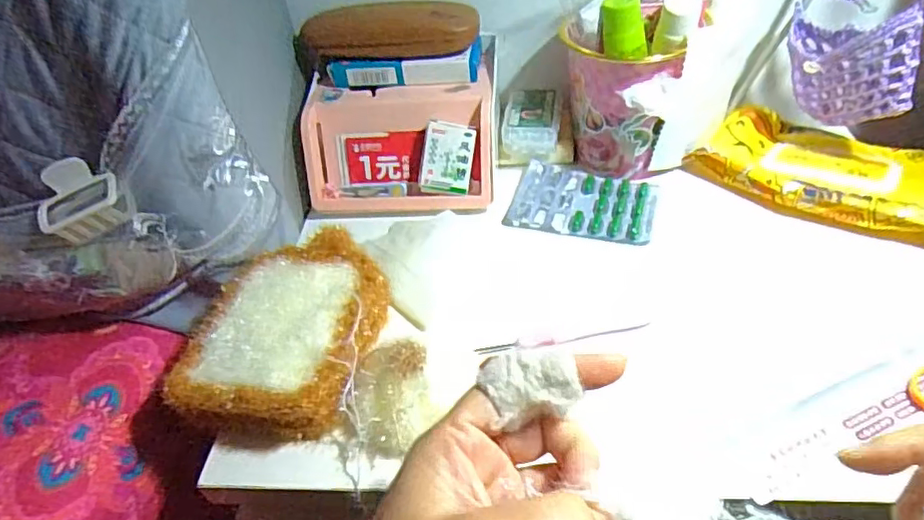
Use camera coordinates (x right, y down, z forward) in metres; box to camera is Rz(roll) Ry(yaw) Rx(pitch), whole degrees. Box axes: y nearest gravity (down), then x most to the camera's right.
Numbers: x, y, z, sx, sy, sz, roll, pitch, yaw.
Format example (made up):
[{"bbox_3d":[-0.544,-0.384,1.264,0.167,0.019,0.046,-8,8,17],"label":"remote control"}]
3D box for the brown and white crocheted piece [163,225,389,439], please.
[{"bbox_3d":[-0.118,0.050,0.398,0.122,0.043,0.156,2,43,10],"label":"brown and white crocheted piece"}]

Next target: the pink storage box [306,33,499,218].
[{"bbox_3d":[-0.052,-0.118,0.538,0.165,0.086,0.139,-2,43,6],"label":"pink storage box"}]

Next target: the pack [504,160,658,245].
[{"bbox_3d":[0.106,-0.054,0.504,0.118,0.013,0.081,10,45,18],"label":"pack"}]

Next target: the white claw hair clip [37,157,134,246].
[{"bbox_3d":[-0.239,-0.037,0.365,0.050,0.044,0.032,-24,45,-17],"label":"white claw hair clip"}]

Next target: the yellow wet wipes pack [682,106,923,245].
[{"bbox_3d":[0.302,-0.074,0.480,0.193,0.030,0.112,29,54,33],"label":"yellow wet wipes pack"}]

